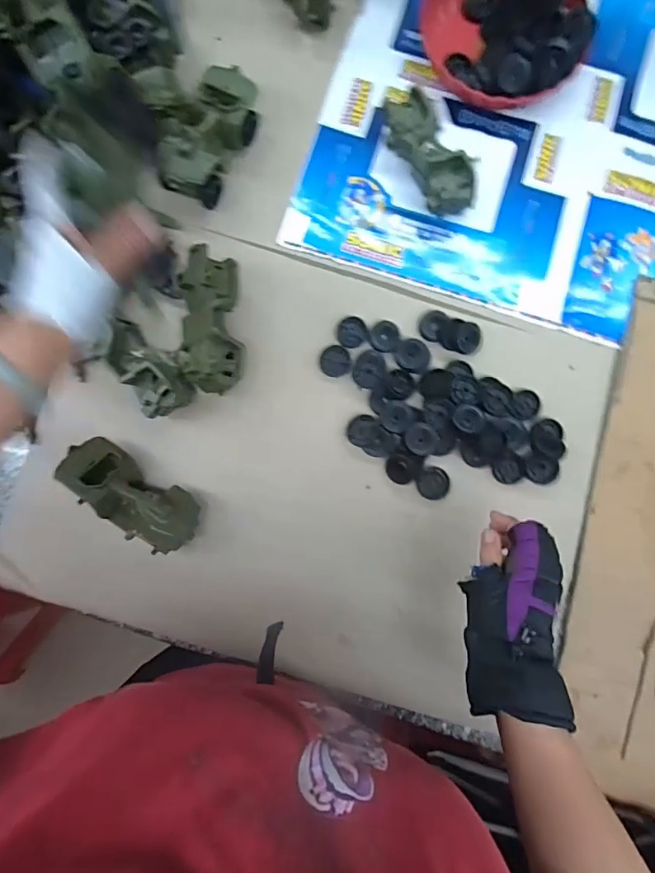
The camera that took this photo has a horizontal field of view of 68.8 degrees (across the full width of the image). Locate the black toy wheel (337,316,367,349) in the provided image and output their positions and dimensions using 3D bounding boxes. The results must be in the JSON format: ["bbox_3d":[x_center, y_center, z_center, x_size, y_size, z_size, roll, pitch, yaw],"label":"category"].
[{"bbox_3d":[0.034,-0.143,0.657,0.040,0.009,0.040,0,83,-1],"label":"black toy wheel"}]

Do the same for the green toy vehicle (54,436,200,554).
[{"bbox_3d":[-0.243,0.076,0.597,0.179,0.068,0.081,32,83,3],"label":"green toy vehicle"}]

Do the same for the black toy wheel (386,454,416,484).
[{"bbox_3d":[0.097,0.042,0.629,0.040,0.014,0.040,1,94,19],"label":"black toy wheel"}]

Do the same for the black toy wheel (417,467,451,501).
[{"bbox_3d":[0.143,0.063,0.640,0.044,0.014,0.043,0,83,-1],"label":"black toy wheel"}]

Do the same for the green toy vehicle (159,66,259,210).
[{"bbox_3d":[-0.169,-0.413,0.661,0.094,0.070,0.166,23,83,2],"label":"green toy vehicle"}]

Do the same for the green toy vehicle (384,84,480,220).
[{"bbox_3d":[0.138,-0.390,0.665,0.064,0.074,0.179,-25,84,-4],"label":"green toy vehicle"}]

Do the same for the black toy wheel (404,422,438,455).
[{"bbox_3d":[0.121,0.004,0.622,0.040,0.021,0.042,0,83,-1],"label":"black toy wheel"}]

